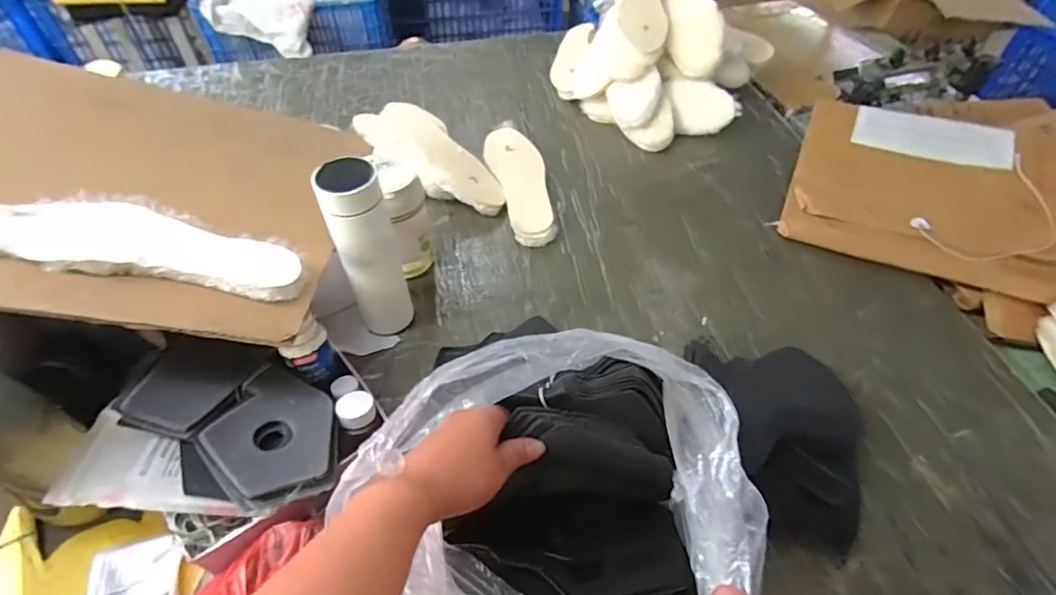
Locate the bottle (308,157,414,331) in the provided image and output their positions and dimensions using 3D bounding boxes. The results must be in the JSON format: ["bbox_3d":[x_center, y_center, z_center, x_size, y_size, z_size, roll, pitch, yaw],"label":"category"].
[{"bbox_3d":[-0.180,-0.051,0.605,0.064,0.218,0.074,-12,52,-10],"label":"bottle"}]

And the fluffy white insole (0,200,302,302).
[{"bbox_3d":[-0.346,-0.047,0.496,0.253,0.016,0.082,11,50,-13],"label":"fluffy white insole"}]

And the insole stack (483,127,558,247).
[{"bbox_3d":[-0.011,-0.180,0.830,0.082,0.029,0.244,-9,52,-8],"label":"insole stack"}]

